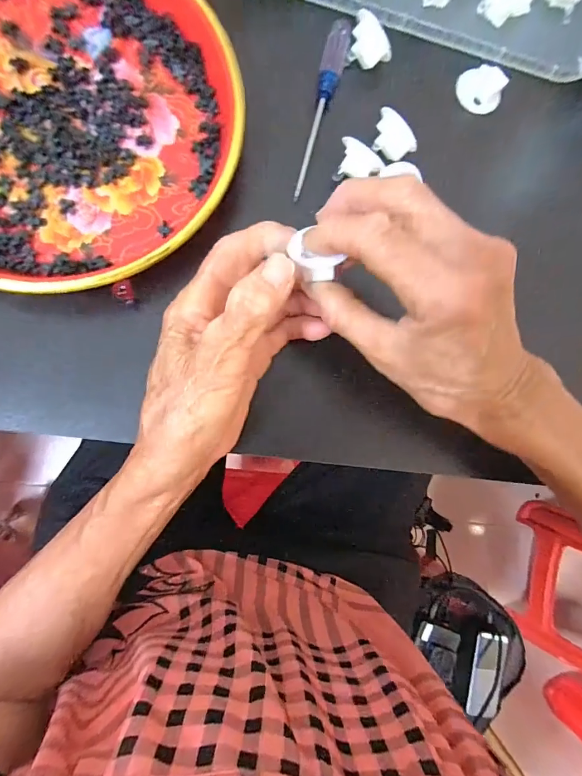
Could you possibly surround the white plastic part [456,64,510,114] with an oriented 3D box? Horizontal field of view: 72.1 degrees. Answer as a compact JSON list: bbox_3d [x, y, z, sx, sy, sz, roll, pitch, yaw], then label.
[{"bbox_3d":[0.137,-0.215,0.287,0.033,0.016,0.025,40,86,-7],"label":"white plastic part"}]

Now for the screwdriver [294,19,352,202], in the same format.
[{"bbox_3d":[0.020,-0.186,0.274,0.015,0.017,0.125,14,85,-6],"label":"screwdriver"}]

